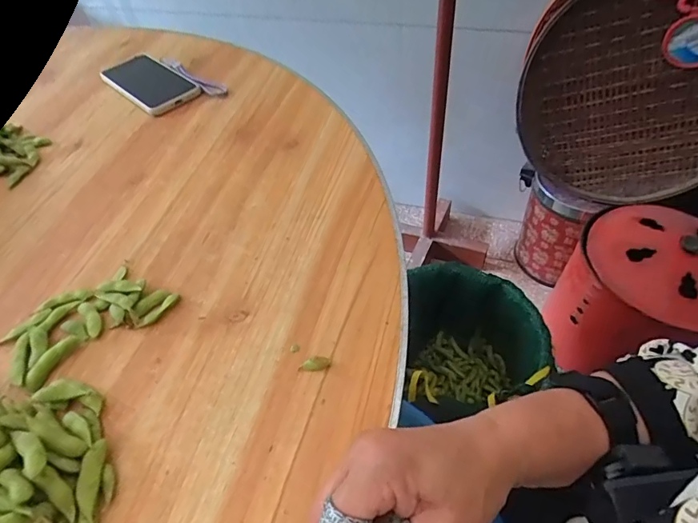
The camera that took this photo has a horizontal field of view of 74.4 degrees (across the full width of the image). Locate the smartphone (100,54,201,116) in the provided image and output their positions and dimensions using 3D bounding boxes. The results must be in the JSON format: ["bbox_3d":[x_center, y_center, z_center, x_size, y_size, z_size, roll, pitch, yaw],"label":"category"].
[{"bbox_3d":[-0.273,-0.246,0.630,0.153,0.010,0.079,35,62,30],"label":"smartphone"}]

